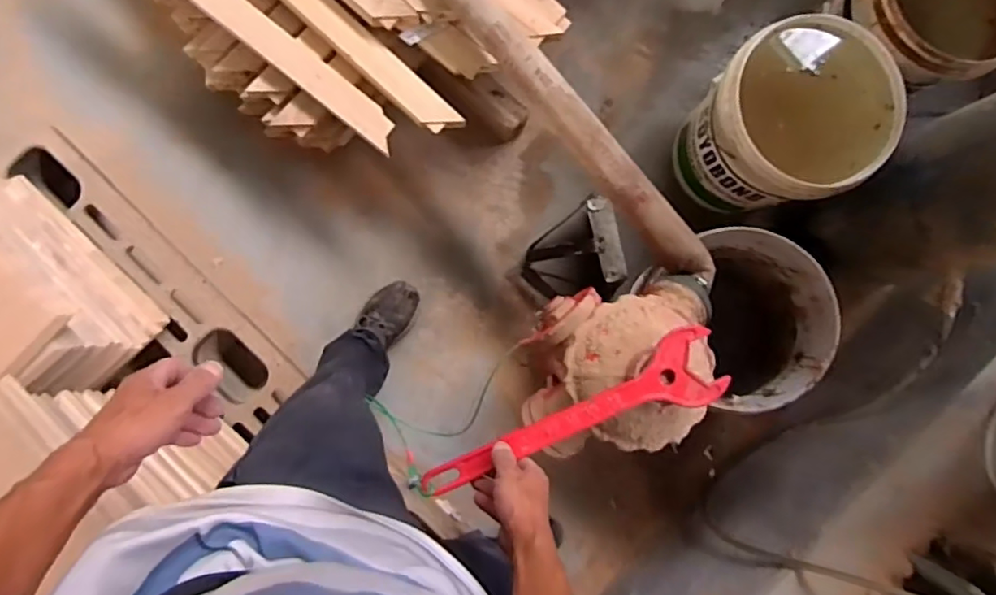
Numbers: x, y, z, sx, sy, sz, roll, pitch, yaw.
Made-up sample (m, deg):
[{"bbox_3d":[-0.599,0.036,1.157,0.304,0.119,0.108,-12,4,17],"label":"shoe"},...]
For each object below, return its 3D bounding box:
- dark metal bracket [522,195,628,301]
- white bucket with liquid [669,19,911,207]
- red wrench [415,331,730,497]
[{"bbox_3d":[0.143,-0.081,1.178,0.185,0.171,0.187,-20,89,-2],"label":"dark metal bracket"},{"bbox_3d":[0.515,-0.325,1.108,0.268,0.344,0.279,0,89,-3],"label":"white bucket with liquid"},{"bbox_3d":[0.094,0.155,0.694,0.375,0.020,0.087,-26,85,-5],"label":"red wrench"}]

